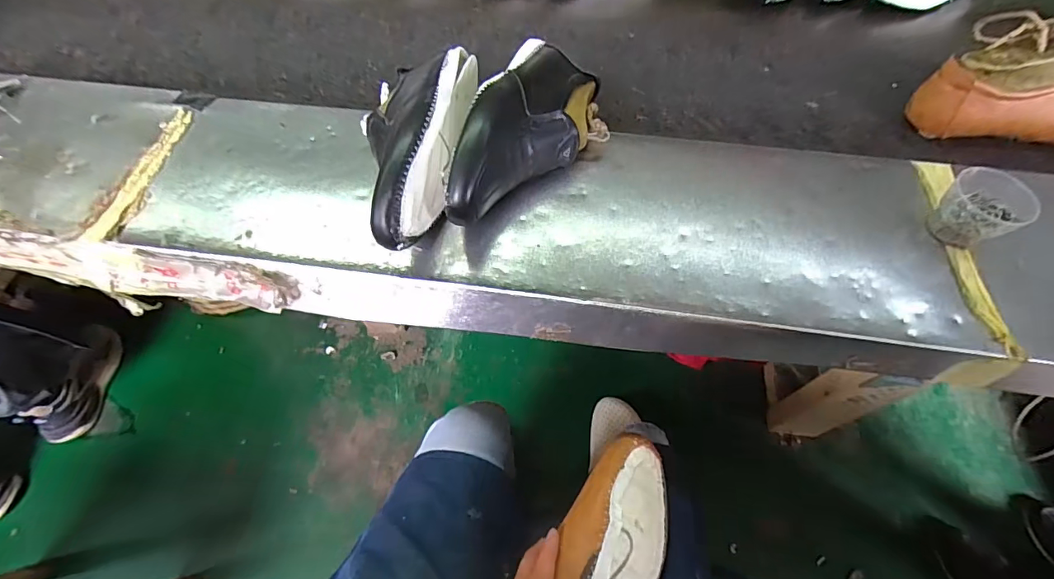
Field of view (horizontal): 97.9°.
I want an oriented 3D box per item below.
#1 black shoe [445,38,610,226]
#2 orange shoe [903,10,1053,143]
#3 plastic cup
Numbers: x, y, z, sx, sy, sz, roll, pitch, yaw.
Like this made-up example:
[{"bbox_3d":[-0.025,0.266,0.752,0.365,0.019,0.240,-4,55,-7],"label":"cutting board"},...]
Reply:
[{"bbox_3d":[0.011,-0.147,0.448,0.101,0.092,0.237,17,61,11],"label":"black shoe"},{"bbox_3d":[0.599,-0.237,0.520,0.271,0.115,0.100,6,60,5],"label":"orange shoe"},{"bbox_3d":[0.402,-0.068,0.412,0.048,0.054,0.061,-32,64,-16],"label":"plastic cup"}]

